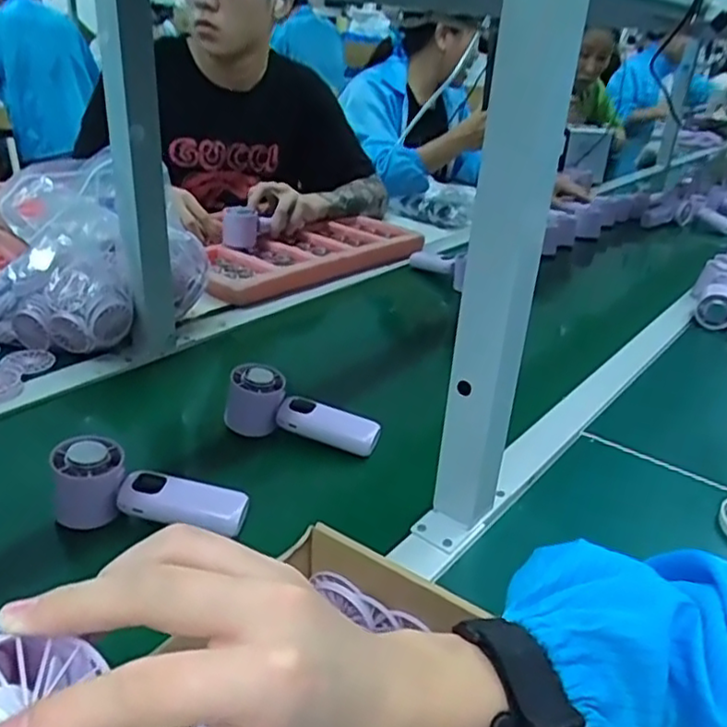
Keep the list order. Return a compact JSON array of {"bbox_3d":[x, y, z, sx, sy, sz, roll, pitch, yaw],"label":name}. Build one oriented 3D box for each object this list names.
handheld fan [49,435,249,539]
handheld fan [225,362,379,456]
[{"bbox_3d":[-0.172,0.106,0.532,0.153,0.050,0.047,15,28,-3],"label":"handheld fan"},{"bbox_3d":[-0.059,0.053,0.651,0.151,0.054,0.044,19,31,6],"label":"handheld fan"}]

